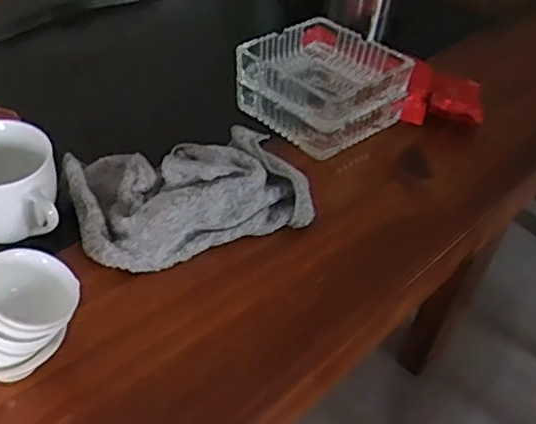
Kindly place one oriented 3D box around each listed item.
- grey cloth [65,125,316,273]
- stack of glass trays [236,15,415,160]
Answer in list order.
[{"bbox_3d":[-0.061,-0.019,0.496,0.173,0.050,0.113,-14,48,-24],"label":"grey cloth"},{"bbox_3d":[0.049,-0.121,0.602,0.127,0.065,0.118,36,48,25],"label":"stack of glass trays"}]

